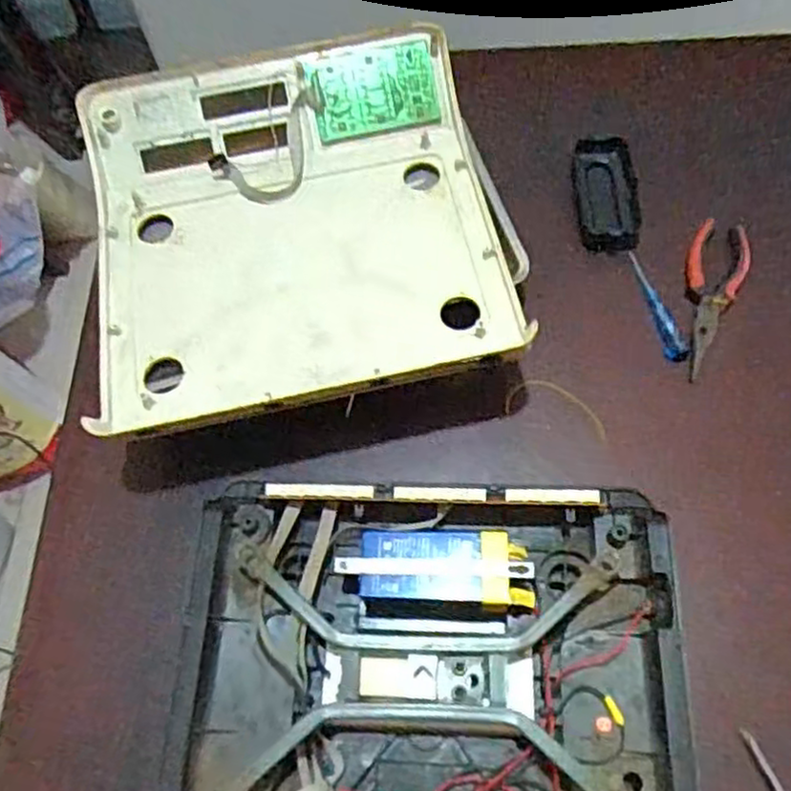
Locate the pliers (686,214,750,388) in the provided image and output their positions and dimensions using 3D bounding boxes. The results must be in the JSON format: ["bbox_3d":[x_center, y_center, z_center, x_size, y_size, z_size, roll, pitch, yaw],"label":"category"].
[{"bbox_3d":[0.271,-0.084,0.622,0.049,0.010,0.153,15,68,10],"label":"pliers"}]

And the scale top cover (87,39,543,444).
[{"bbox_3d":[-0.086,-0.149,0.612,0.345,0.057,0.356,-12,66,-2],"label":"scale top cover"}]

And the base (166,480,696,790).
[{"bbox_3d":[0.019,0.229,0.465,0.315,0.052,0.352,2,66,4],"label":"base"}]

